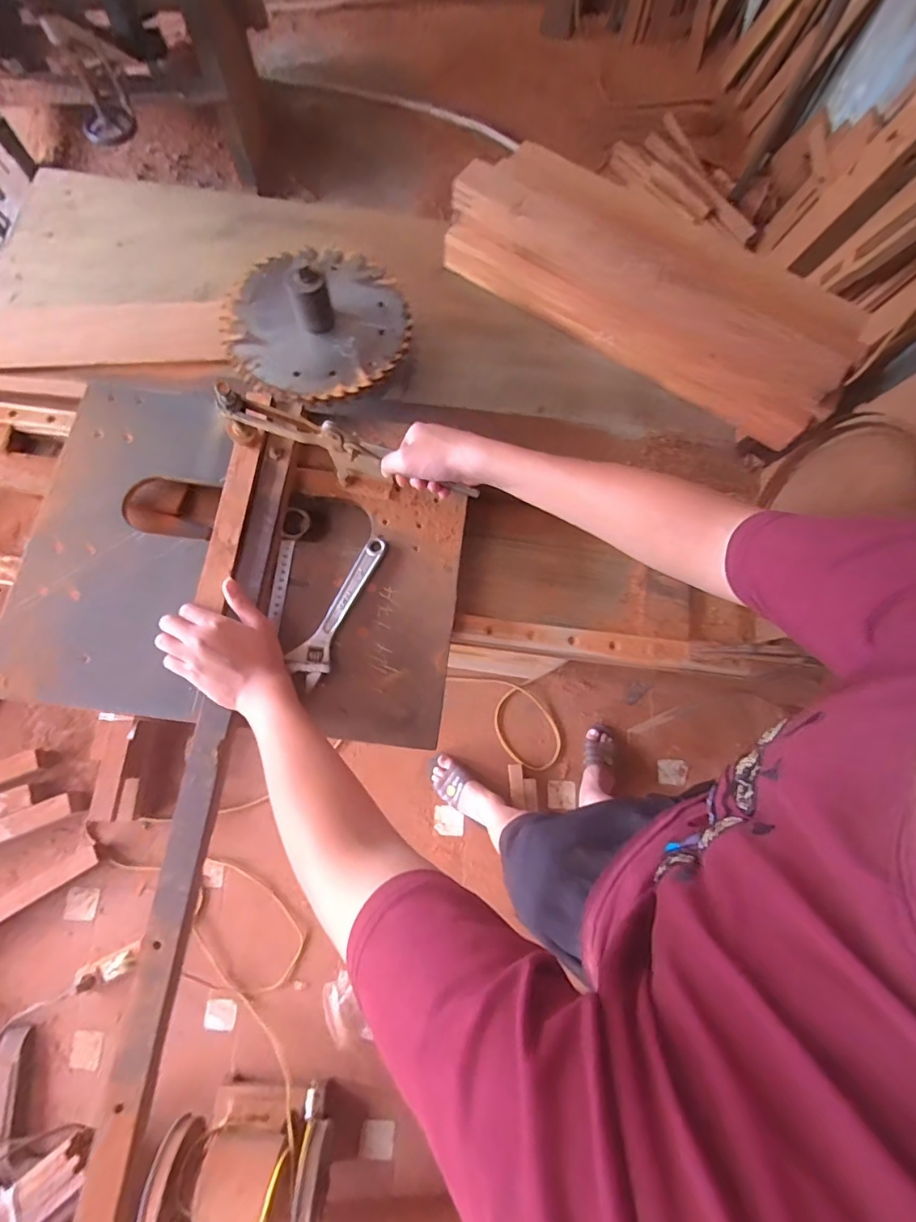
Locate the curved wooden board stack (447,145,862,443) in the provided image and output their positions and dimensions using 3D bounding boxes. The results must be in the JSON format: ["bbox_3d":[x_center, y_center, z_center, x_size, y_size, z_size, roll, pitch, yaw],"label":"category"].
[{"bbox_3d":[0.275,-0.476,0.720,0.576,0.110,0.208,30,76,6],"label":"curved wooden board stack"}]

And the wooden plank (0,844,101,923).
[{"bbox_3d":[-1.115,0.726,1.187,0.537,0.079,0.058,-32,77,-7],"label":"wooden plank"}]

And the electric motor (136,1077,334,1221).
[{"bbox_3d":[-0.433,1.098,0.983,0.338,0.202,0.169,-1,75,1],"label":"electric motor"}]

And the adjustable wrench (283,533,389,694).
[{"bbox_3d":[-0.134,-0.004,0.567,0.042,0.012,0.187,25,76,5],"label":"adjustable wrench"}]

